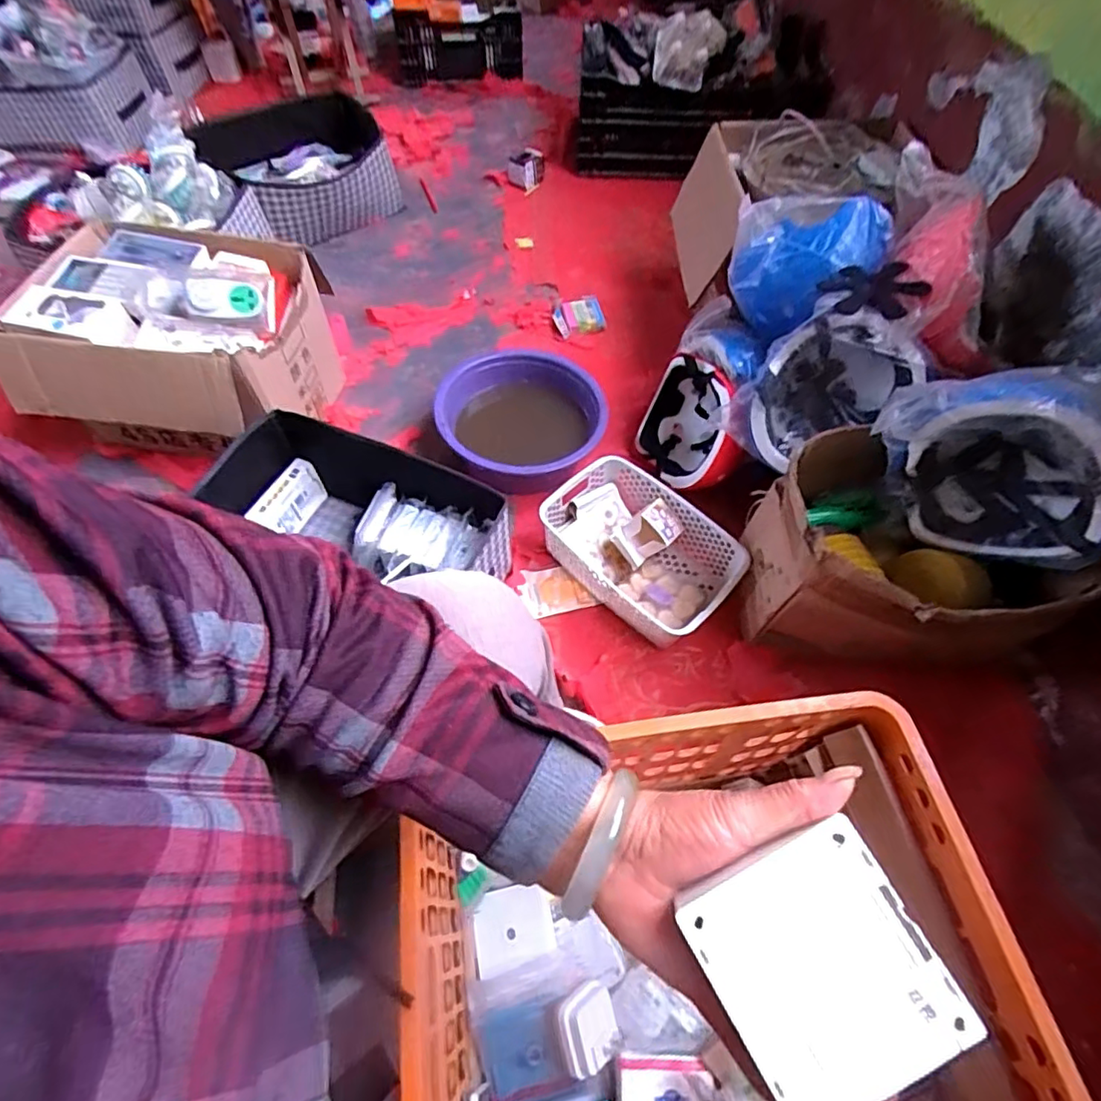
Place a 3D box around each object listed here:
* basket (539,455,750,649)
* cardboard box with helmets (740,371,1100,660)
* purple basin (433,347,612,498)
[{"bbox_3d":[0.143,0.001,0.935,0.201,0.100,0.303,-36,65,-21],"label":"basket"},{"bbox_3d":[0.472,-0.032,0.733,0.362,0.367,0.276,-4,58,-3],"label":"cardboard box with helmets"},{"bbox_3d":[-0.051,-0.216,1.064,0.274,0.150,0.290,0,58,-1],"label":"purple basin"}]

